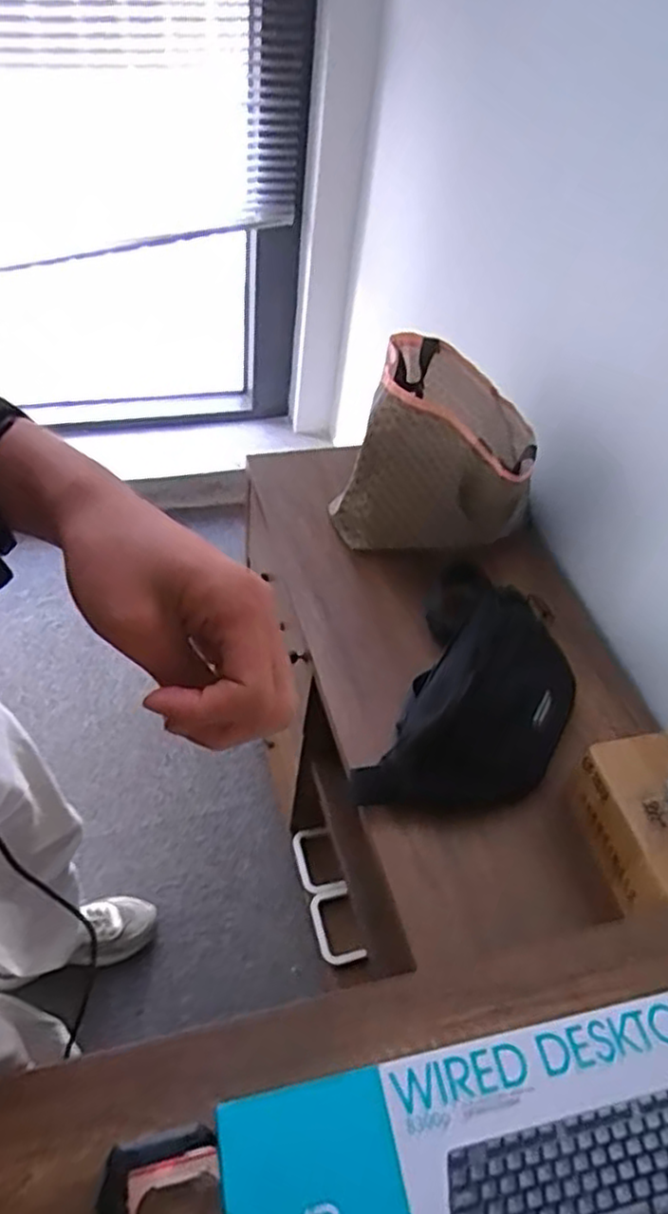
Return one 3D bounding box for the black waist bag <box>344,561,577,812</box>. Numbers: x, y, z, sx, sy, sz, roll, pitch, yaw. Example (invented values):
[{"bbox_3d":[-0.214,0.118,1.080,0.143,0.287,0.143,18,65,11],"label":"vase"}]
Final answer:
[{"bbox_3d":[0.171,0.083,0.832,0.182,0.104,0.351,20,49,12],"label":"black waist bag"}]

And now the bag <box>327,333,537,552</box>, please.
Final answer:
[{"bbox_3d":[0.153,-0.216,1.003,0.242,0.234,0.241,20,49,12],"label":"bag"}]

